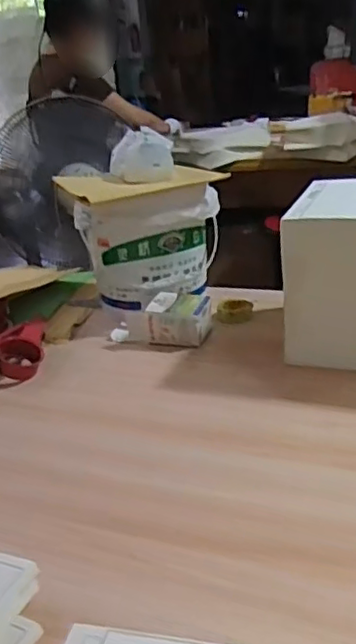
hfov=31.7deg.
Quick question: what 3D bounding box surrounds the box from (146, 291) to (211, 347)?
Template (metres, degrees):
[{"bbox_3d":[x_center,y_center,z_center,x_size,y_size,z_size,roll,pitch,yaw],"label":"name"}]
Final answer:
[{"bbox_3d":[0.004,-0.002,1.068,0.101,0.067,0.082,8,27,29],"label":"box"}]

